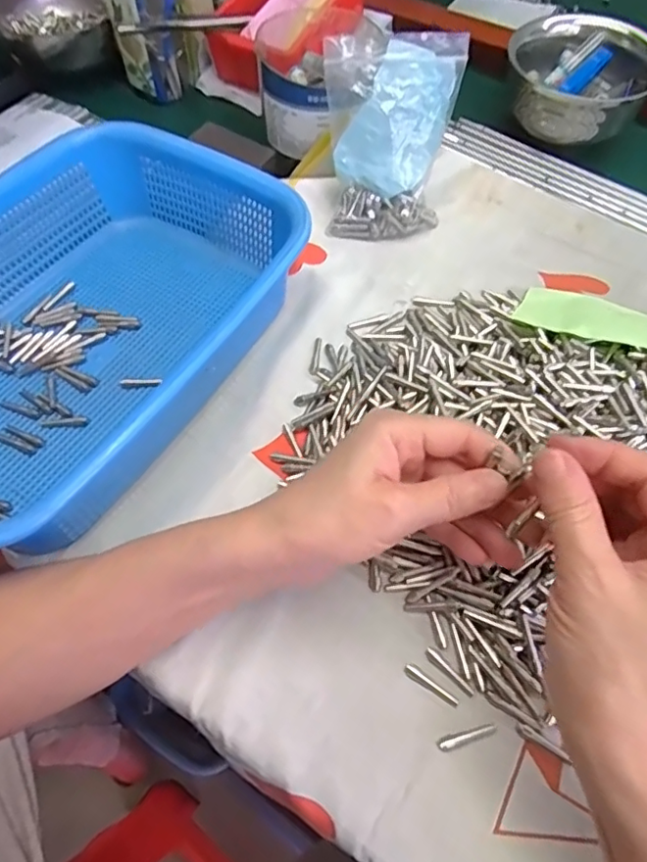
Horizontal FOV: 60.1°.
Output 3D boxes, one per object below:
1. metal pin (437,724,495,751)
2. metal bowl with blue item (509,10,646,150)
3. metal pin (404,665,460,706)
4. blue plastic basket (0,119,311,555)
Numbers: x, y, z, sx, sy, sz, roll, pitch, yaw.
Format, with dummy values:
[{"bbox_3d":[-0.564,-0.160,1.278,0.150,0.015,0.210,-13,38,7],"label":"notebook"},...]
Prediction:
[{"bbox_3d":[0.068,0.145,0.265,0.030,0.004,0.005,-14,61,-7],"label":"metal pin"},{"bbox_3d":[0.214,-0.294,0.471,0.103,0.074,0.097,0,61,1],"label":"metal bowl with blue item"},{"bbox_3d":[0.053,0.125,0.276,0.029,0.004,0.006,31,66,17],"label":"metal pin"},{"bbox_3d":[-0.156,-0.071,0.355,0.200,0.068,0.301,31,65,17],"label":"blue plastic basket"}]

